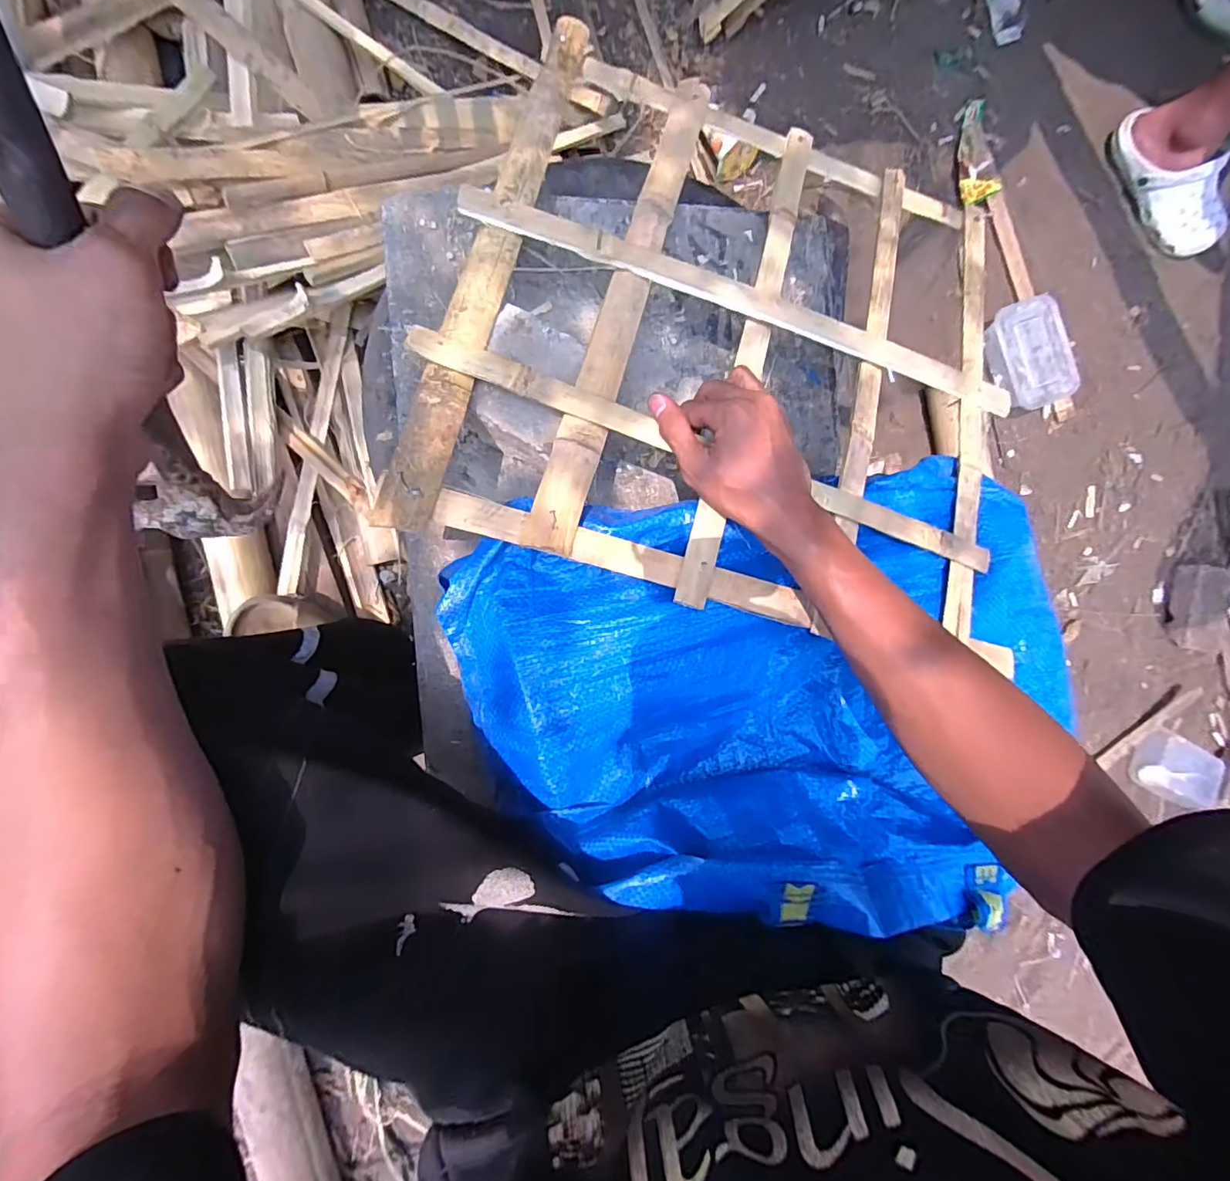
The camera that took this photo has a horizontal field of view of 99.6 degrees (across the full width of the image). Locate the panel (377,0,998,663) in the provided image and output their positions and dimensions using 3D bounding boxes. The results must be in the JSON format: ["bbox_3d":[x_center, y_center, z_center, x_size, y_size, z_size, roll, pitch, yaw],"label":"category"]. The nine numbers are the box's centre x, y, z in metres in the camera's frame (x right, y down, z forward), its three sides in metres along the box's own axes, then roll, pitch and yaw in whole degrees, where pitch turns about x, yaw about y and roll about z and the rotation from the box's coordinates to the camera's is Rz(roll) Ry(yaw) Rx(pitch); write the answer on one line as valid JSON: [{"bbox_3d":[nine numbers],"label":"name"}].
[{"bbox_3d":[0.115,-0.236,0.457,0.483,0.031,0.509,12,75,-9],"label":"panel"}]

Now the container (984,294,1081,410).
[{"bbox_3d":[0.698,-0.396,0.884,0.122,0.058,0.175,-20,92,-12],"label":"container"}]

